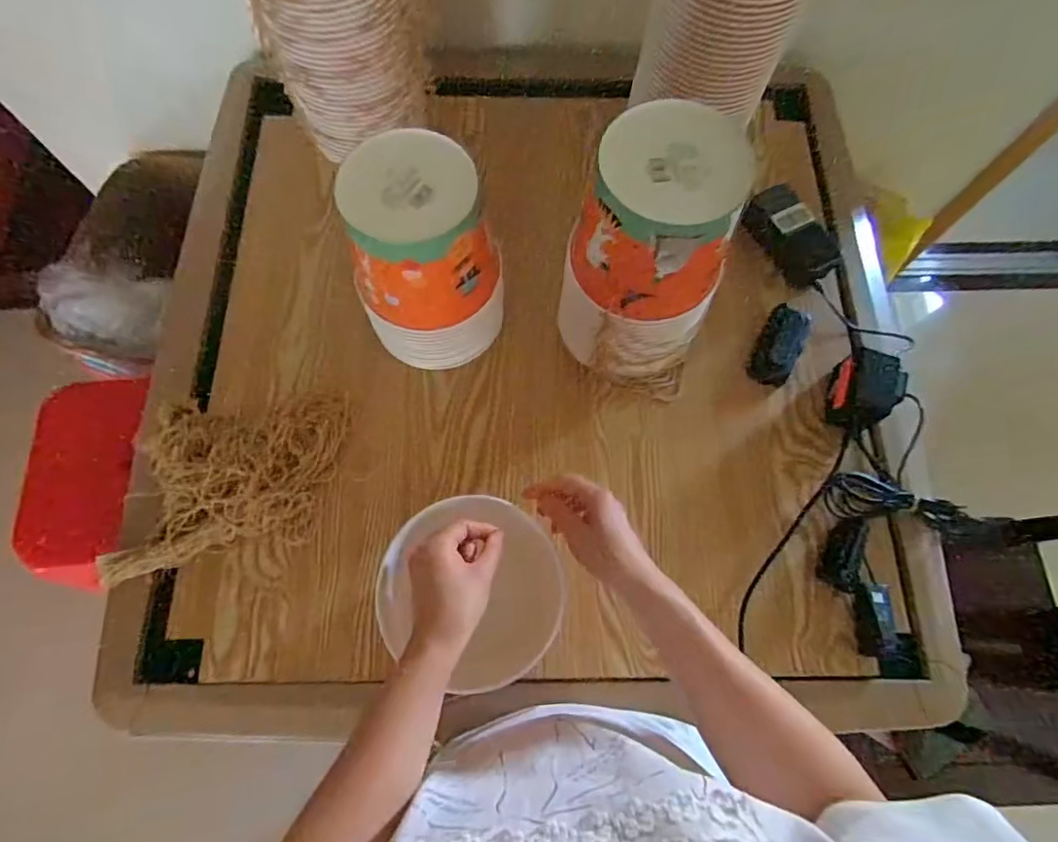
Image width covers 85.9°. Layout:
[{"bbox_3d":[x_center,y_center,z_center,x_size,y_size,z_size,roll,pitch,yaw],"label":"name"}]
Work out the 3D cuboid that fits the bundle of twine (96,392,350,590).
[{"bbox_3d":[-0.338,0.063,0.633,0.263,0.043,0.189,-6,71,-5],"label":"bundle of twine"}]

